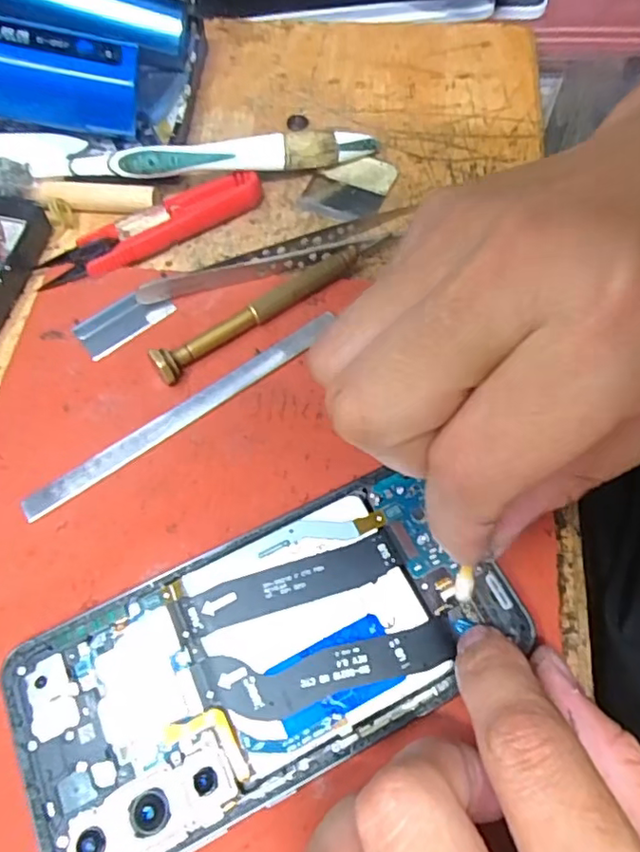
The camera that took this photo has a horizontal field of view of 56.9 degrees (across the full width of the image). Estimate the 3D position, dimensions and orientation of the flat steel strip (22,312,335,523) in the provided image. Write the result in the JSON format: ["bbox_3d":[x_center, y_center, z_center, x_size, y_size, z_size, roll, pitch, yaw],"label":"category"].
[{"bbox_3d":[-0.048,-0.006,0.215,0.126,0.004,0.008,-33,68,-13],"label":"flat steel strip"}]

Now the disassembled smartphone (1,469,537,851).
[{"bbox_3d":[-0.016,0.067,0.175,0.142,0.006,0.067,-24,66,-9],"label":"disassembled smartphone"}]

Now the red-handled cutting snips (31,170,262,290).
[{"bbox_3d":[-0.071,-0.086,0.252,0.098,0.012,0.023,-26,66,-11],"label":"red-handled cutting snips"}]

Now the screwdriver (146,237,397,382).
[{"bbox_3d":[-0.018,-0.047,0.230,0.103,0.014,0.010,-36,68,-15],"label":"screwdriver"}]

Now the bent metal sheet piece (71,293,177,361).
[{"bbox_3d":[-0.078,-0.043,0.234,0.037,0.004,0.019,-37,69,-15],"label":"bent metal sheet piece"}]

